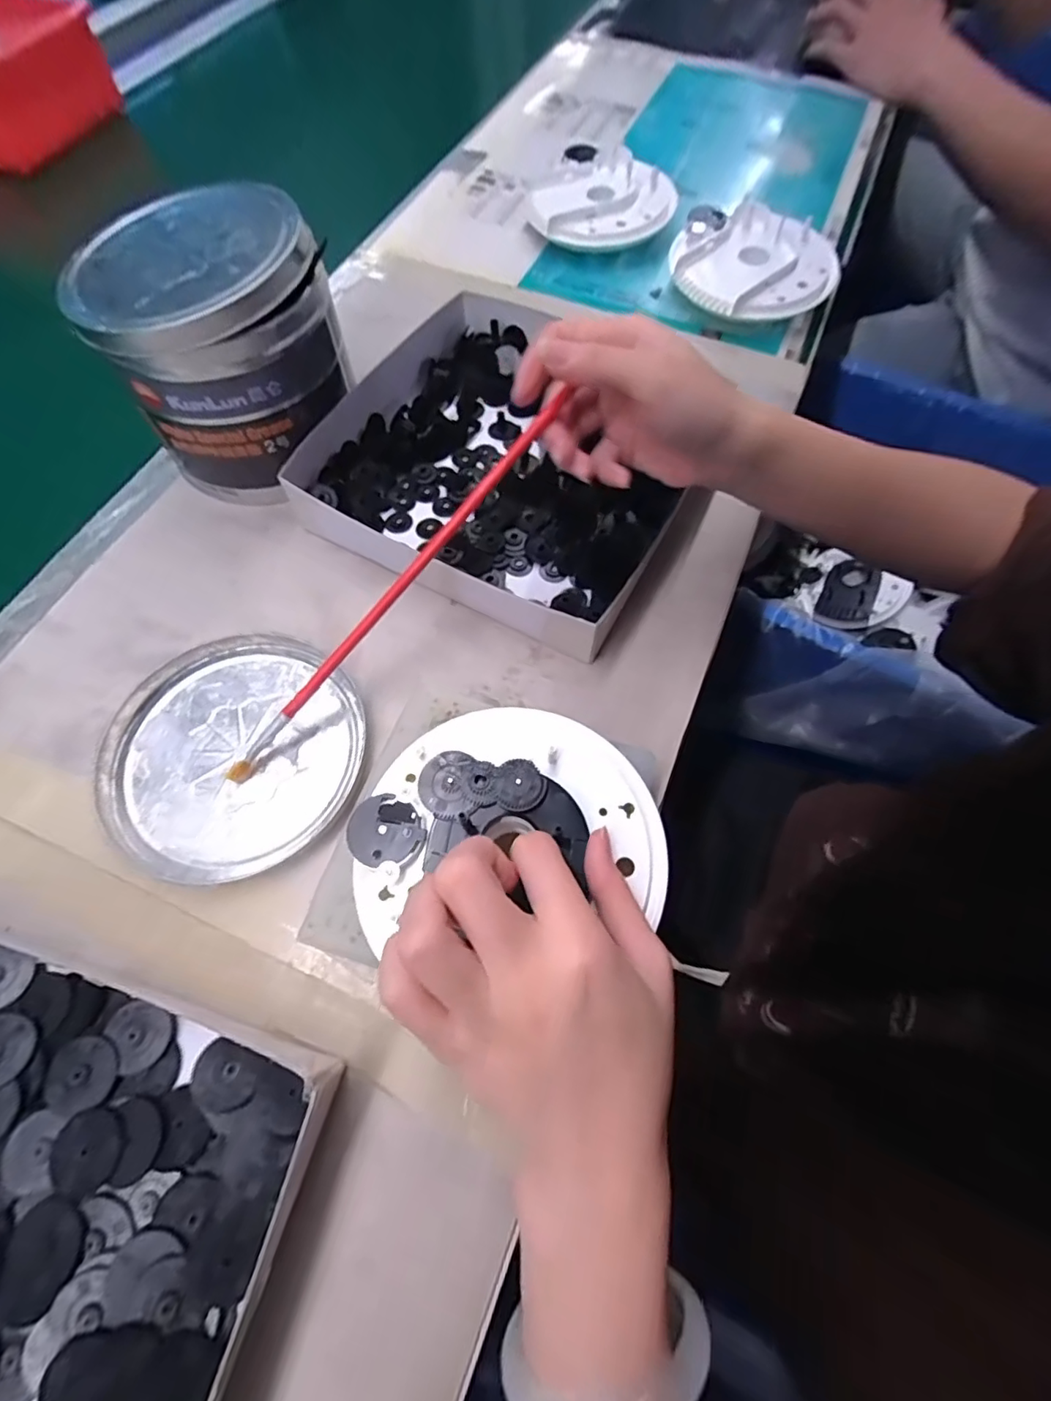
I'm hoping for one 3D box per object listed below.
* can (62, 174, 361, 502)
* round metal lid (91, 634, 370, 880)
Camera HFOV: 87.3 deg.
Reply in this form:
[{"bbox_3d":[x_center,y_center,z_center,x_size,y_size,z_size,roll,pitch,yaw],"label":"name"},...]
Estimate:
[{"bbox_3d":[-0.170,-0.201,0.323,0.123,0.114,0.117,-30,69,-13],"label":"can"},{"bbox_3d":[-0.148,0.024,0.284,0.127,0.012,0.128,0,65,0],"label":"round metal lid"}]

